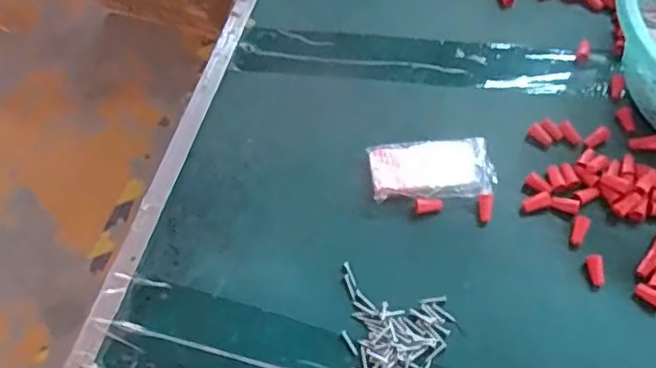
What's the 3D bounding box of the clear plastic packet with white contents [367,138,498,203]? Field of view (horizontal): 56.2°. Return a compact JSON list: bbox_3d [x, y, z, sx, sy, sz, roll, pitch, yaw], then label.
[{"bbox_3d":[0.089,-0.014,0.531,0.102,0.014,0.058,-4,60,0],"label":"clear plastic packet with white contents"}]

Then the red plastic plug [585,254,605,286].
[{"bbox_3d":[0.212,0.068,0.486,0.013,0.007,0.025,2,63,5],"label":"red plastic plug"}]

